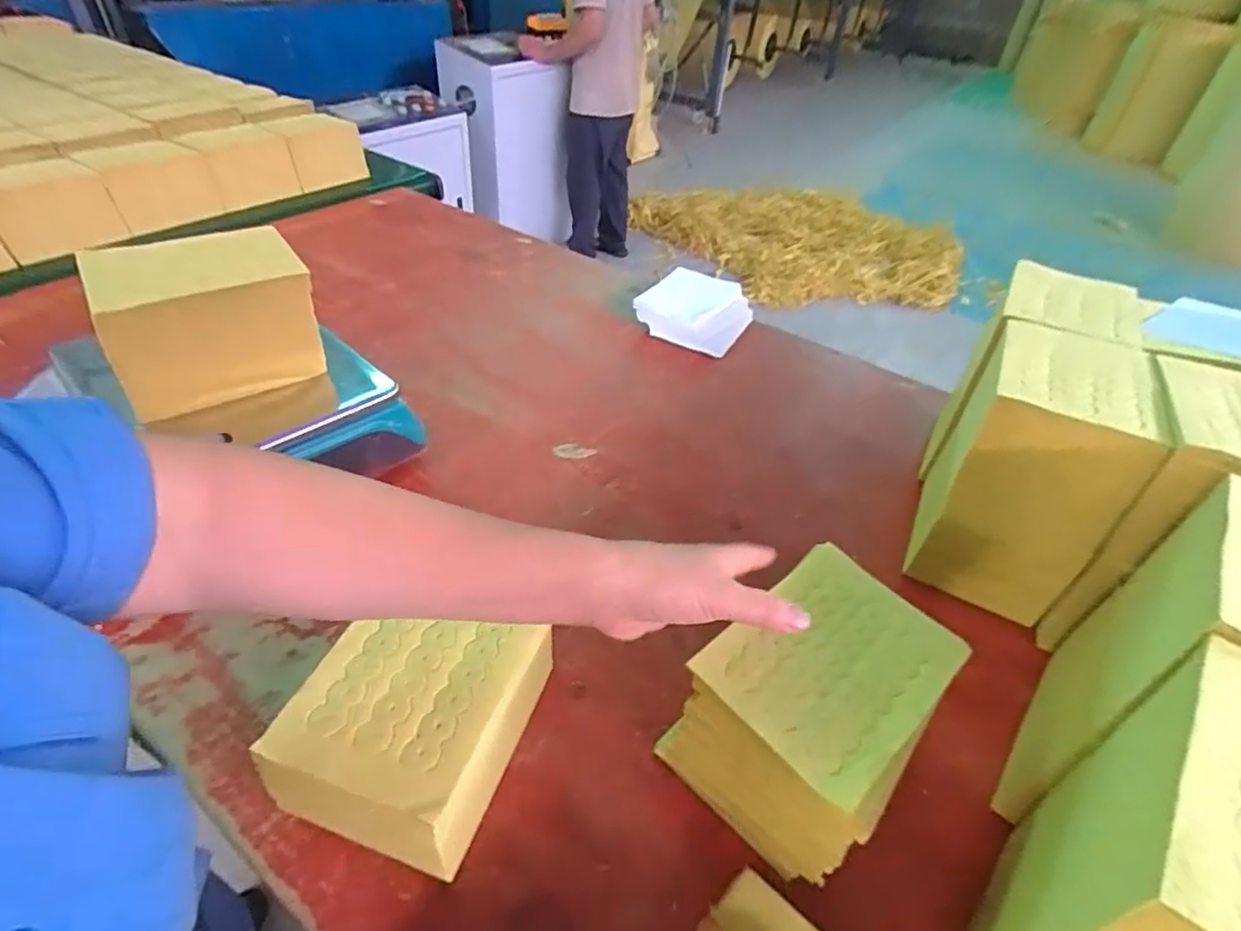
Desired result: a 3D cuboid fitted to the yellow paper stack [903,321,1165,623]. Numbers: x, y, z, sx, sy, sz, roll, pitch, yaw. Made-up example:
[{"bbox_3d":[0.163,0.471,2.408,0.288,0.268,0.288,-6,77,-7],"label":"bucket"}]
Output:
[{"bbox_3d":[0.372,0.010,0.570,0.117,0.213,0.147,23,44,19],"label":"yellow paper stack"}]

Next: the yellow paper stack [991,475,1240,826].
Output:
[{"bbox_3d":[0.381,0.152,0.399,0.118,0.217,0.173,31,47,27],"label":"yellow paper stack"}]

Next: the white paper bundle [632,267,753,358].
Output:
[{"bbox_3d":[0.114,-0.244,0.963,0.165,0.064,0.147,19,43,15],"label":"white paper bundle"}]

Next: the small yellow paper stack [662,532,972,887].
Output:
[{"bbox_3d":[0.132,0.158,0.424,0.129,0.089,0.176,33,49,27],"label":"small yellow paper stack"}]

